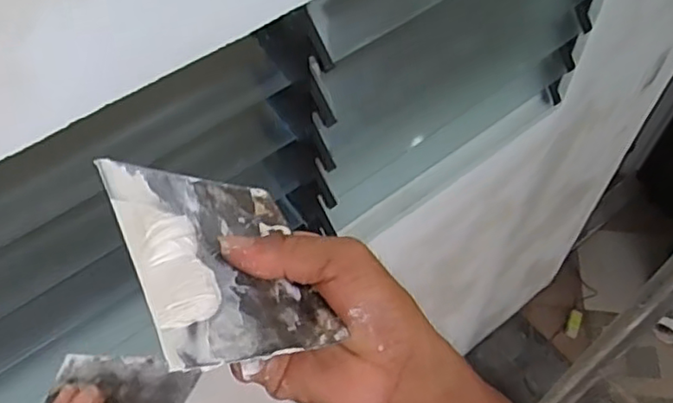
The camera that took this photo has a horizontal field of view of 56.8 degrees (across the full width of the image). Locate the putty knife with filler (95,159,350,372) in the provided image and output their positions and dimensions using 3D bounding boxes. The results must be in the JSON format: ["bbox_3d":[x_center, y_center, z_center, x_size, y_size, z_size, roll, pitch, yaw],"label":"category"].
[{"bbox_3d":[-0.054,0.022,0.297,0.091,0.013,0.139,10,29,-40],"label":"putty knife with filler"}]

